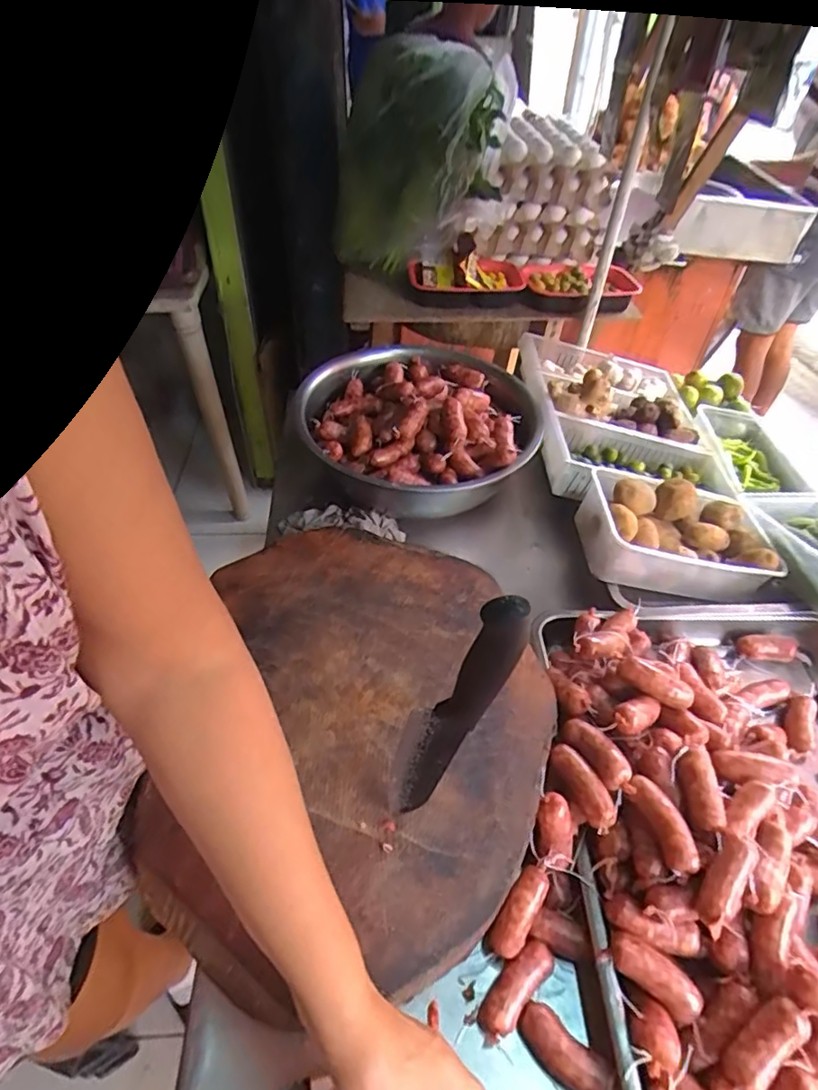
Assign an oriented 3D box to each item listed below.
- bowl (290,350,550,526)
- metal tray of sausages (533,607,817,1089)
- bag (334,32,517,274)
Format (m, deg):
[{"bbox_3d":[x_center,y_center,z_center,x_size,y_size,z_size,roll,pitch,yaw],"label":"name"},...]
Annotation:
[{"bbox_3d":[0.015,-0.194,0.915,0.360,0.138,0.349,0,45,0],"label":"bowl"},{"bbox_3d":[0.345,0.286,0.531,0.434,0.125,0.576,-2,45,-3],"label":"metal tray of sausages"},{"bbox_3d":[0.023,-0.694,1.068,0.180,0.321,0.338,-29,53,-26],"label":"bag"}]

